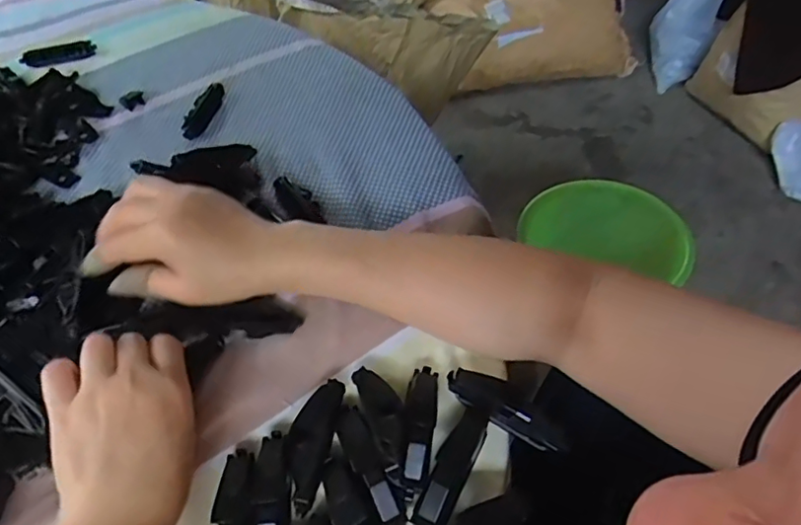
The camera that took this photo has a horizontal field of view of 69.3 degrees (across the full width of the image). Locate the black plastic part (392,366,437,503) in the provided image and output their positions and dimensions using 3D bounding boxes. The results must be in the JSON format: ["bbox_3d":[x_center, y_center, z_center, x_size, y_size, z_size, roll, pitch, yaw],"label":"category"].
[{"bbox_3d":[0.011,0.095,0.344,0.018,0.018,0.079,6,49,6],"label":"black plastic part"}]

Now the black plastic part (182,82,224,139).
[{"bbox_3d":[-0.198,-0.152,0.581,0.020,0.012,0.082,7,49,7],"label":"black plastic part"}]

